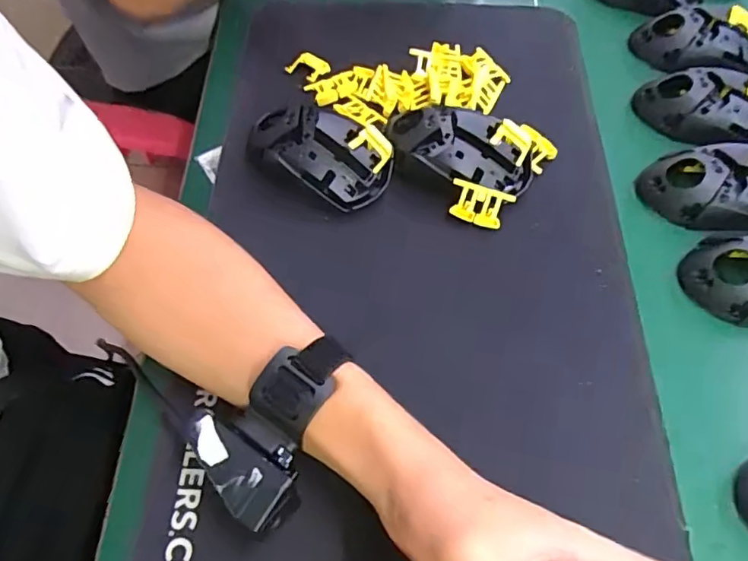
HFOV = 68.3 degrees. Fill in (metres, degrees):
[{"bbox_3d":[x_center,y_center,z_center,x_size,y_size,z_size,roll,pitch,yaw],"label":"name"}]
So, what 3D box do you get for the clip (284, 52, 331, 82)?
[{"bbox_3d":[-0.057,-0.183,0.473,0.036,0.016,0.016,19,63,7],"label":"clip"}]

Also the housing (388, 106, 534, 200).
[{"bbox_3d":[0.063,-0.097,0.409,0.110,0.028,0.057,17,63,6],"label":"housing"}]

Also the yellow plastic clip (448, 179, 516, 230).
[{"bbox_3d":[0.075,-0.054,0.396,0.042,0.009,0.027,20,98,3],"label":"yellow plastic clip"}]

